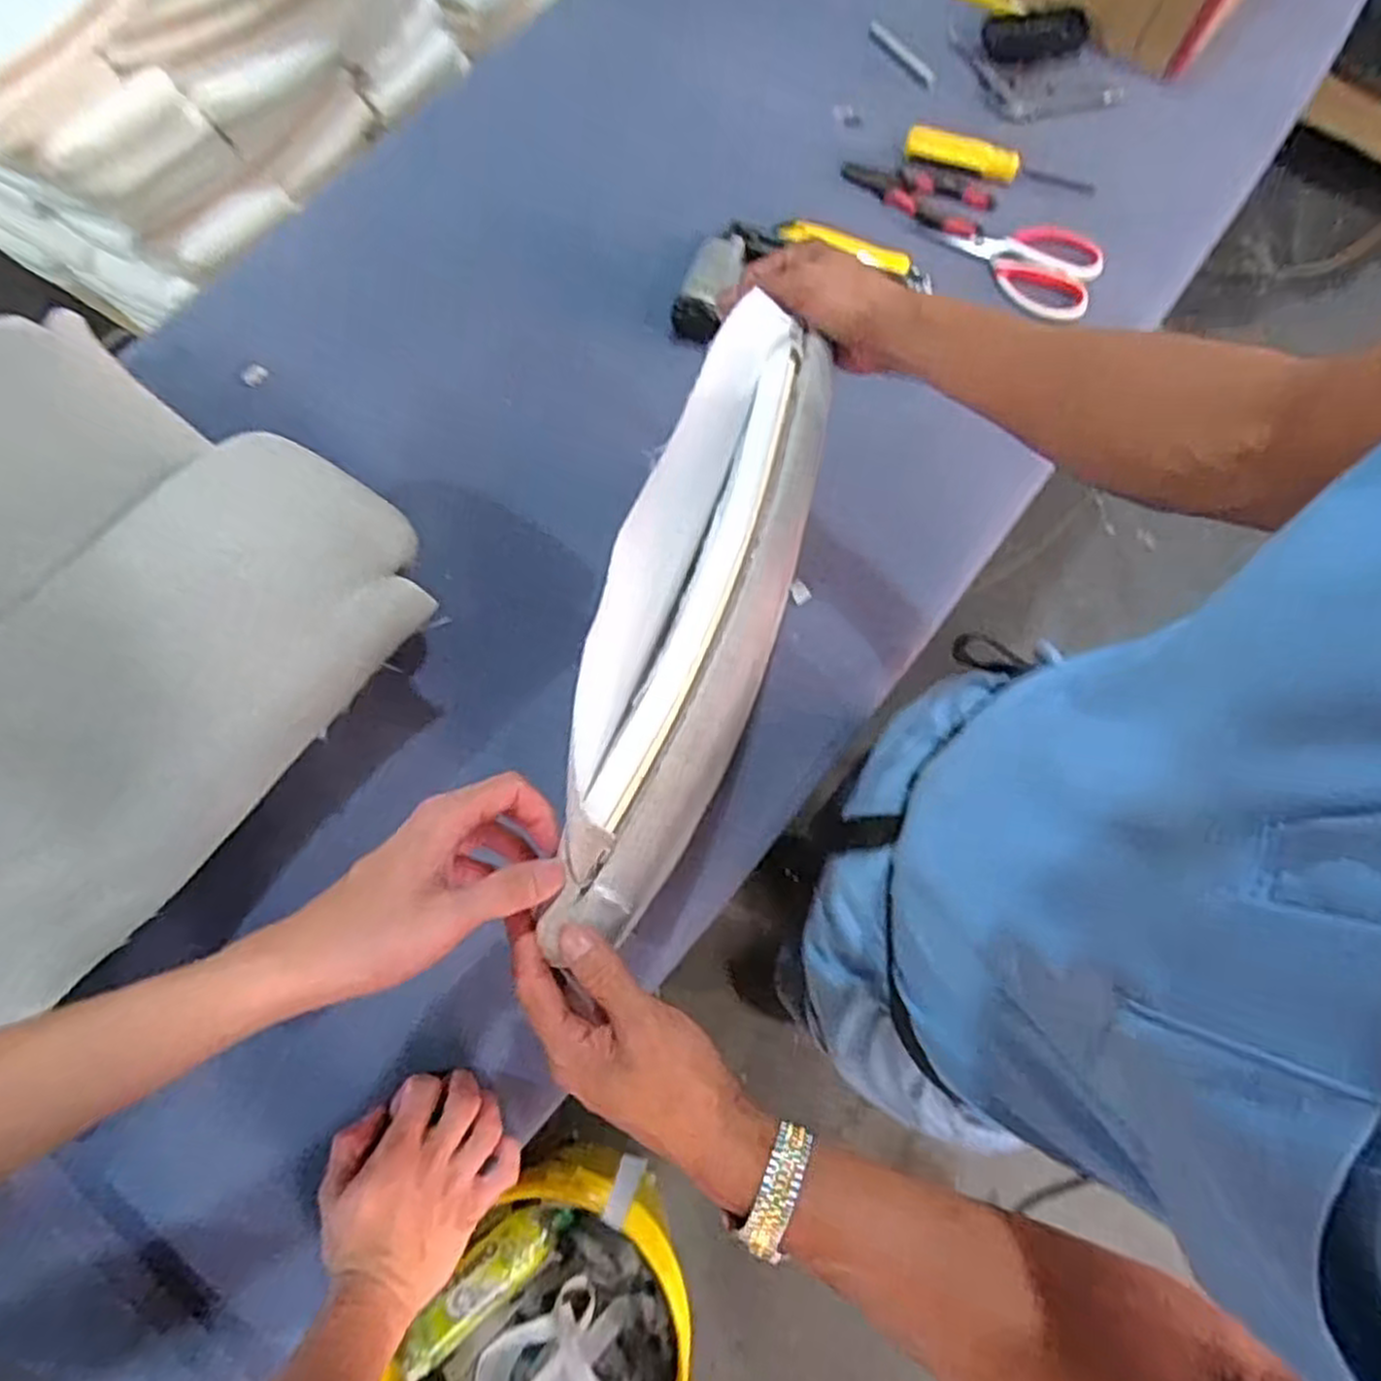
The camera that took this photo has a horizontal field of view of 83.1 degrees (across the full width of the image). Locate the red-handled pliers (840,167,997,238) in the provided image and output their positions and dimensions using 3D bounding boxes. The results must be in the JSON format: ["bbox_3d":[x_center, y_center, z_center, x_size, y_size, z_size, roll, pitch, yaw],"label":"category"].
[{"bbox_3d":[0.225,-0.497,0.788,0.150,0.014,0.059,17,83,9],"label":"red-handled pliers"}]

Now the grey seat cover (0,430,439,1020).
[{"bbox_3d":[-0.382,0.003,0.516,0.250,0.048,0.445,34,75,10],"label":"grey seat cover"}]

